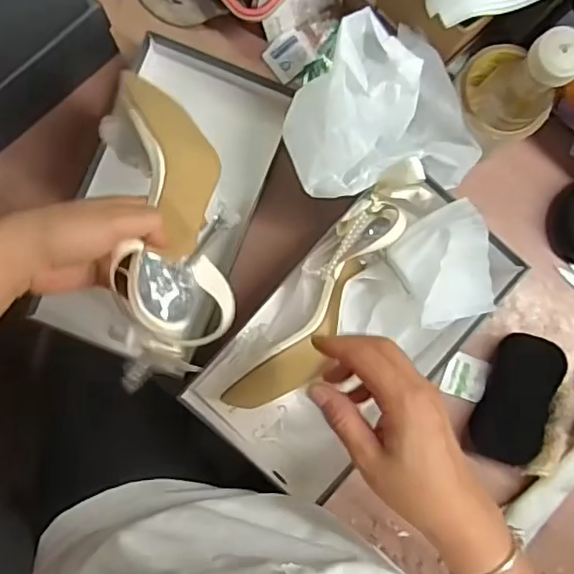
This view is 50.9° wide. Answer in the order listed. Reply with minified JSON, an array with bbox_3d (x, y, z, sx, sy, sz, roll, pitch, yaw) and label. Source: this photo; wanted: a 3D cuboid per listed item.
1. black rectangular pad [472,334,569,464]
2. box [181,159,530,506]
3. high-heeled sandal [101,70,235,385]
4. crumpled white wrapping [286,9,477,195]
[{"bbox_3d":[0.235,0.112,0.613,0.065,0.013,0.127,19,86,29],"label":"black rectangular pad"},{"bbox_3d":[0.062,0.050,0.562,0.170,0.087,0.307,42,103,0],"label":"box"},{"bbox_3d":[-0.092,-0.051,0.456,0.089,0.078,0.236,-2,80,-3],"label":"high-heeled sandal"},{"bbox_3d":[0.084,-0.152,0.537,0.175,0.121,0.151,-17,88,-4],"label":"crumpled white wrapping"}]

